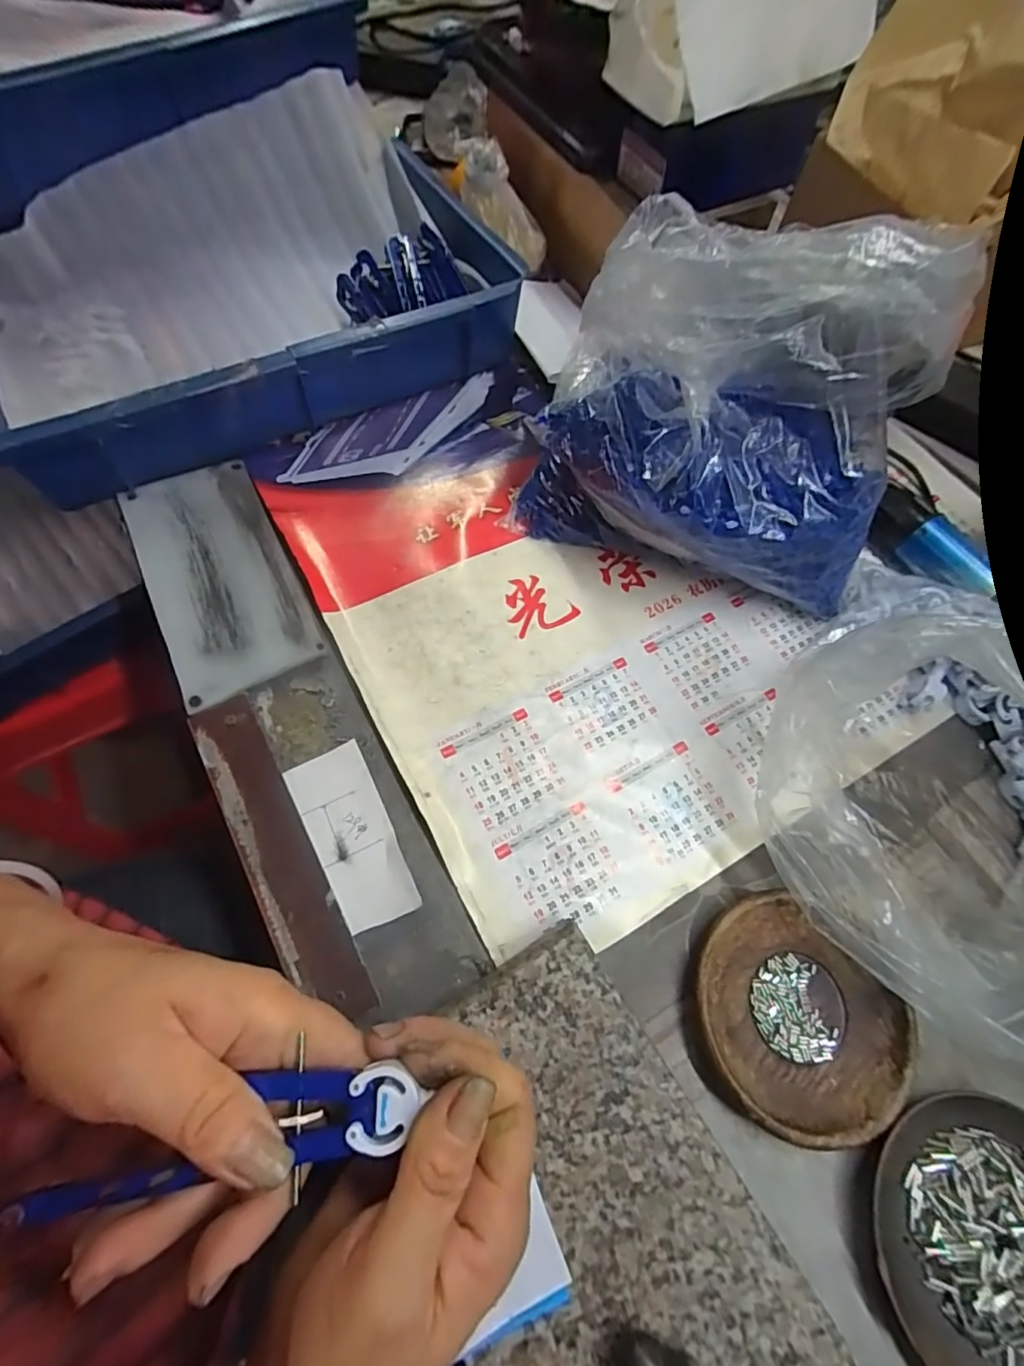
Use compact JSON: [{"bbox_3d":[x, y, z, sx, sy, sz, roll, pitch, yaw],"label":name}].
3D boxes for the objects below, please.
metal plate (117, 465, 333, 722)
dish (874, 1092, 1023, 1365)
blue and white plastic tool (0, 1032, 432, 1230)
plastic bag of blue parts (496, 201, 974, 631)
[{"bbox_3d":[-0.211,-0.081,0.392,0.094,0.008,0.194,-26,68,-15],"label":"metal plate"},{"bbox_3d":[0.227,0.262,0.254,0.113,0.015,0.112,1,65,-3],"label":"dish"},{"bbox_3d":[-0.096,0.153,0.183,0.130,0.008,0.029,-13,66,-4],"label":"blue and white plastic tool"},{"bbox_3d":[0.123,-0.155,0.342,0.248,0.206,0.108,35,68,13],"label":"plastic bag of blue parts"}]

